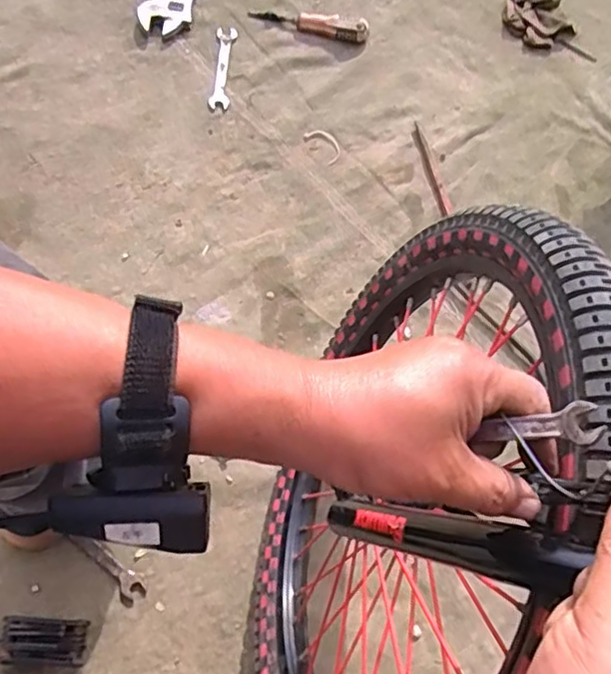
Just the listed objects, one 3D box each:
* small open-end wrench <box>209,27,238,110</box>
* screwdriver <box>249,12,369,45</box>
[{"bbox_3d":[-0.122,-0.400,0.969,0.028,0.014,0.138,6,68,-5],"label":"small open-end wrench"},{"bbox_3d":[0.007,-0.483,1.000,0.181,0.024,0.026,14,68,-2],"label":"screwdriver"}]

